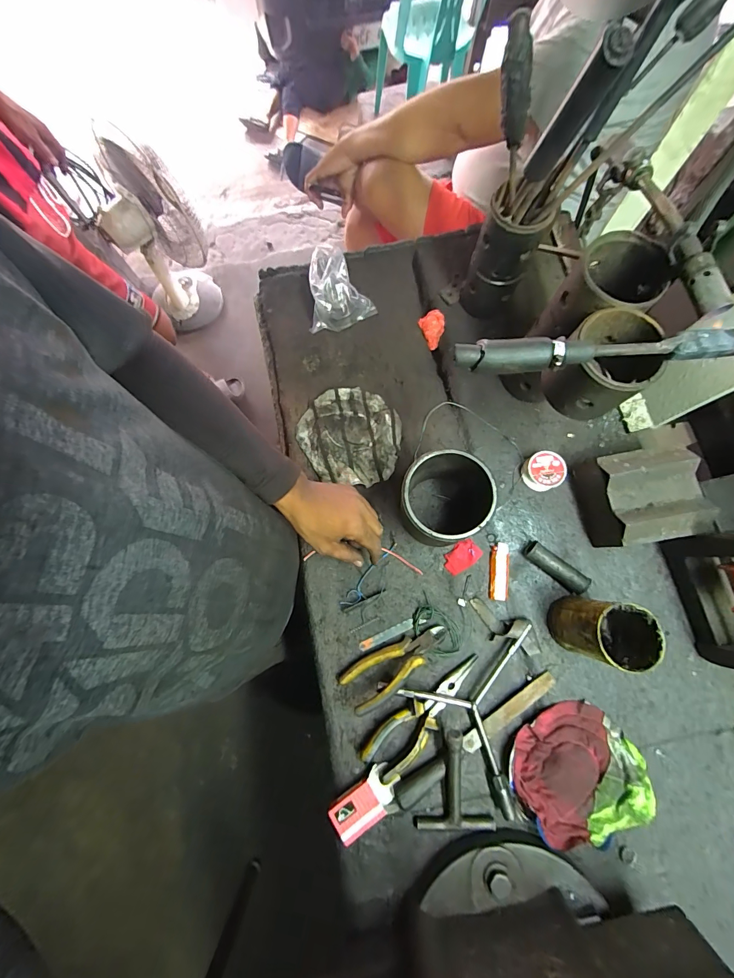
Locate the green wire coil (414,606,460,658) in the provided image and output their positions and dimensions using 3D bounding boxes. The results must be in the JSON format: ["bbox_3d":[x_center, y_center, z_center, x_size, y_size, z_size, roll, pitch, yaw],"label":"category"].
[{"bbox_3d":[0.098,0.200,0.513,0.055,0.011,0.076,-41,81,-7],"label":"green wire coil"}]

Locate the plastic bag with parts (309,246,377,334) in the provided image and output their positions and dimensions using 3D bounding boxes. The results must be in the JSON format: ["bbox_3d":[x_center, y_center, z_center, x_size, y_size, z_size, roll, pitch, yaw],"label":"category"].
[{"bbox_3d":[-0.040,-0.329,0.598,0.107,0.083,0.112,5,78,2],"label":"plastic bag with parts"}]

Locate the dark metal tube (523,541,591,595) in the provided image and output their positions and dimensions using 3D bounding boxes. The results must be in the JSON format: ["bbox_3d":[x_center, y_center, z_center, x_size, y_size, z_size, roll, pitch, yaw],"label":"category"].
[{"bbox_3d":[0.270,0.113,0.519,0.093,0.027,0.026,38,81,8],"label":"dark metal tube"}]

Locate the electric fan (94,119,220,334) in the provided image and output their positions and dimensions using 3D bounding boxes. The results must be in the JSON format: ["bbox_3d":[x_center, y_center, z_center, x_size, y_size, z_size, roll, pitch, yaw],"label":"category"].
[{"bbox_3d":[-0.734,-0.883,1.341,0.292,0.560,0.274,-33,80,-6],"label":"electric fan"}]

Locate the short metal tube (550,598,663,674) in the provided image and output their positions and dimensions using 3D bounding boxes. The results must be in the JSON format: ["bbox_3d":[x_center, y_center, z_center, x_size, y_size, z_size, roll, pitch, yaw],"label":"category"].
[{"bbox_3d":[0.292,0.178,0.460,0.078,0.114,0.075,13,78,3],"label":"short metal tube"}]

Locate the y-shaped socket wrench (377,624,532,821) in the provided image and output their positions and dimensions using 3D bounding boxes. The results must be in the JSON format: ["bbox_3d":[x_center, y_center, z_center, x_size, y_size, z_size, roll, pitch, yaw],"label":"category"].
[{"bbox_3d":[0.171,0.270,0.476,0.200,0.039,0.198,44,82,9],"label":"y-shaped socket wrench"}]

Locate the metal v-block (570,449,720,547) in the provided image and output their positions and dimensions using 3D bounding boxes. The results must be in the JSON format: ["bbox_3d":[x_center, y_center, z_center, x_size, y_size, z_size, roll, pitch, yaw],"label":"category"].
[{"bbox_3d":[0.365,0.013,0.504,0.126,0.094,0.122,-7,78,-1],"label":"metal v-block"}]

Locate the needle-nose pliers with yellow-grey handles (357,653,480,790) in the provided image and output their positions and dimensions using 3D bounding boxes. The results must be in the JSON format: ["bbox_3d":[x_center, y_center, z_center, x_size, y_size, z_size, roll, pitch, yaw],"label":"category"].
[{"bbox_3d":[0.081,0.298,0.482,0.189,0.026,0.062,-39,80,-7],"label":"needle-nose pliers with yellow-grey handles"}]

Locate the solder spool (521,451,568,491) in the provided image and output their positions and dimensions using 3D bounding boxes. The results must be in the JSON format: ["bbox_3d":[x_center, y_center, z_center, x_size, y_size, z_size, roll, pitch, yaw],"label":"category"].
[{"bbox_3d":[0.262,-0.027,0.543,0.054,0.031,0.053,0,78,1],"label":"solder spool"}]

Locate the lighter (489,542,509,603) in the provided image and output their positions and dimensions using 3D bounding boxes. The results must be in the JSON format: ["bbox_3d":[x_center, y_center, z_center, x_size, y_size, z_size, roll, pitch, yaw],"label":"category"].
[{"bbox_3d":[0.191,0.119,0.525,0.027,0.008,0.079,7,78,2],"label":"lighter"}]

